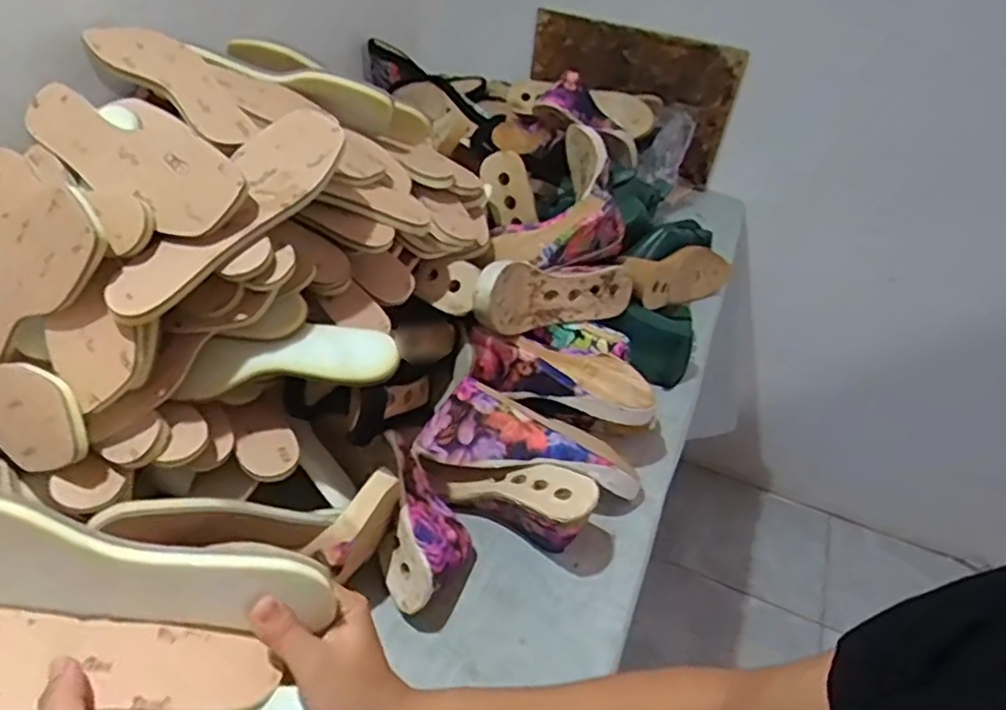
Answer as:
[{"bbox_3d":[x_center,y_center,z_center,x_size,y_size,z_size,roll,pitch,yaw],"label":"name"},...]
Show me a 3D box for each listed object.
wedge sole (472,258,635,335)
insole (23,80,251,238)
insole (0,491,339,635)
[{"bbox_3d":[0.058,-0.067,0.776,0.239,0.080,0.055,-5,41,-36],"label":"wedge sole"},{"bbox_3d":[-0.308,-0.168,0.552,0.231,0.013,0.076,31,82,18],"label":"insole"},{"bbox_3d":[-0.212,0.109,0.348,0.237,0.073,0.022,13,41,-13],"label":"insole"}]

